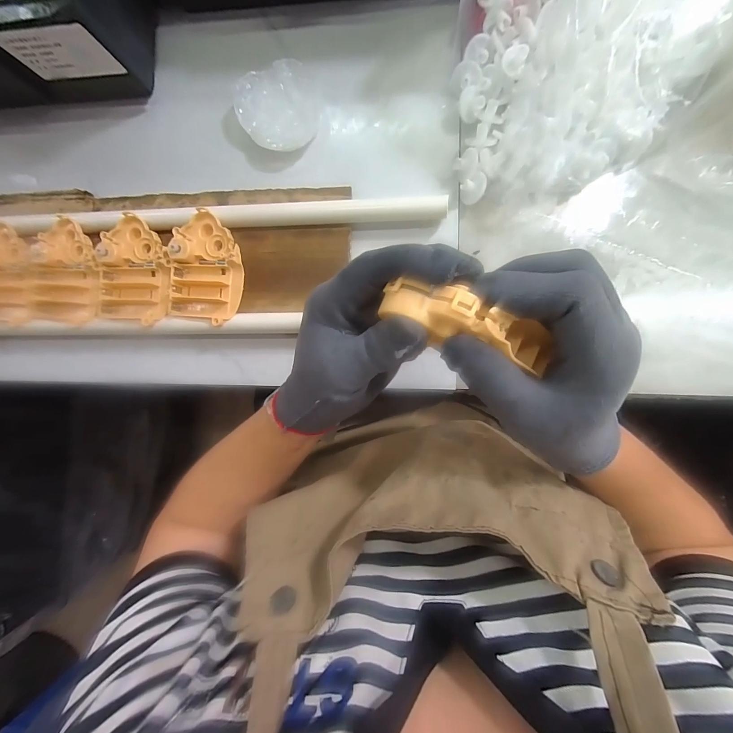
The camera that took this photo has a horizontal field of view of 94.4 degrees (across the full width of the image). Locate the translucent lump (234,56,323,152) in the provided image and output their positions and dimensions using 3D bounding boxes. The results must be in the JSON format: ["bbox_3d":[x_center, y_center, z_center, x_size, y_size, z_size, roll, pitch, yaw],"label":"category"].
[{"bbox_3d":[-0.086,-0.256,0.336,0.078,0.021,0.086,-24,88,7],"label":"translucent lump"}]

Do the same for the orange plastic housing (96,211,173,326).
[{"bbox_3d":[-0.224,-0.095,0.329,0.074,0.016,0.100,5,91,7],"label":"orange plastic housing"}]

